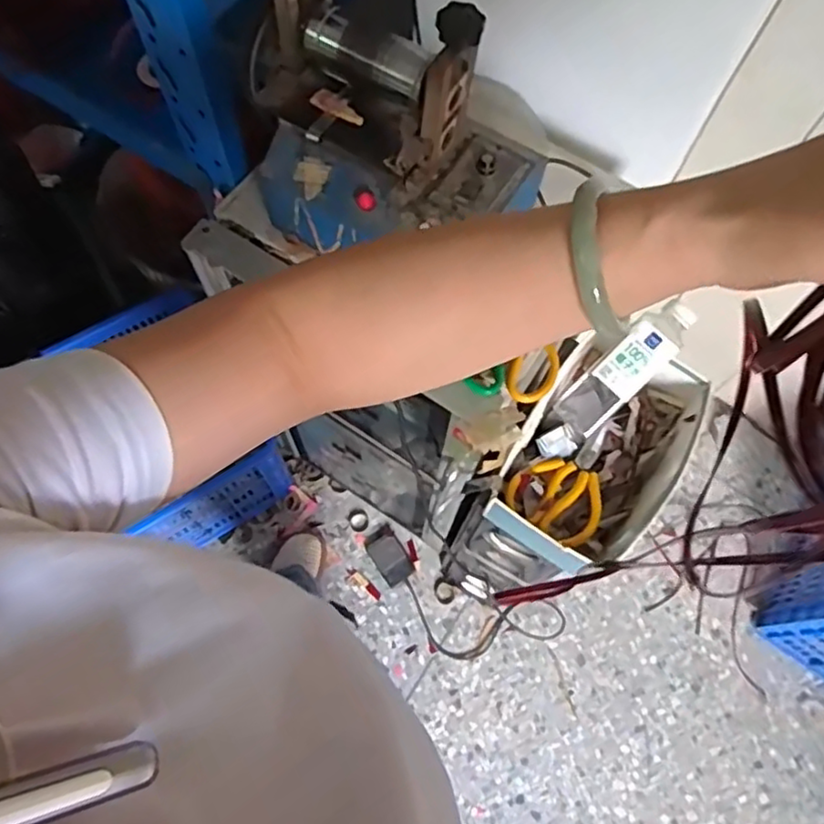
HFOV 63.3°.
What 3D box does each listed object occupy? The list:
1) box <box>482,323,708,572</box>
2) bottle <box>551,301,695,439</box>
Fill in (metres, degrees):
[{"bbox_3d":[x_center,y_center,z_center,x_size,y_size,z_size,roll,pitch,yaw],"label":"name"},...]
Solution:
[{"bbox_3d":[0.254,0.055,0.865,0.188,0.091,0.311,30,70,9],"label":"box"},{"bbox_3d":[0.274,-0.055,0.858,0.204,0.056,0.067,-45,76,19],"label":"bottle"}]

